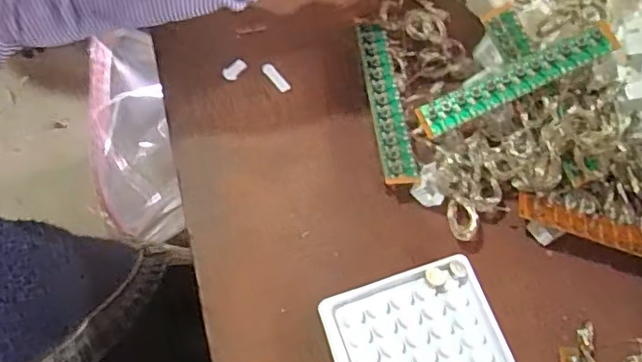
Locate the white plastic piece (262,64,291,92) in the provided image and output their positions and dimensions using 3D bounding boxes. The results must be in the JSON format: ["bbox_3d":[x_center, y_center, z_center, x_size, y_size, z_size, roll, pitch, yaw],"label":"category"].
[{"bbox_3d":[-0.031,-0.071,0.392,0.024,0.006,0.007,45,69,9],"label":"white plastic piece"}]

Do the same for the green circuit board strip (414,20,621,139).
[{"bbox_3d":[0.124,-0.064,0.362,0.130,0.011,0.021,-25,72,7],"label":"green circuit board strip"}]

